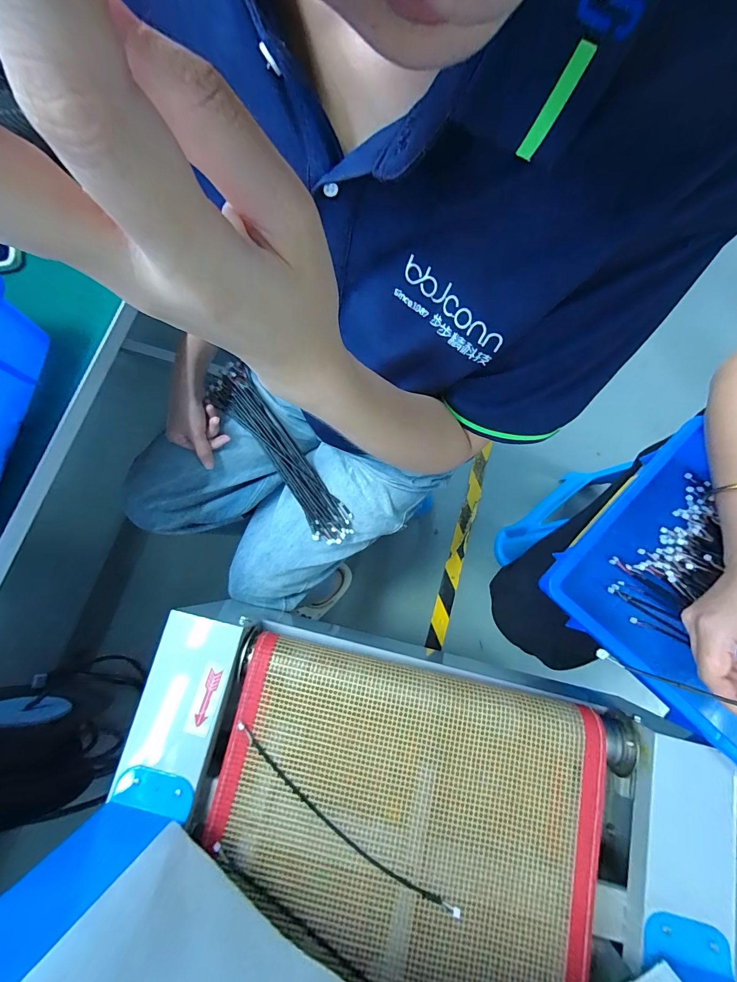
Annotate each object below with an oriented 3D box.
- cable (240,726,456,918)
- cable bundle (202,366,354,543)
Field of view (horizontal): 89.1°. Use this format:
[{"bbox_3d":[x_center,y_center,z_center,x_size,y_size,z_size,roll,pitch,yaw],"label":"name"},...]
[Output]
[{"bbox_3d":[-0.031,0.337,0.383,0.277,0.009,0.022,36,80,8],"label":"cable"},{"bbox_3d":[-0.122,-0.047,0.532,0.060,0.025,0.285,-36,91,-8],"label":"cable bundle"}]

